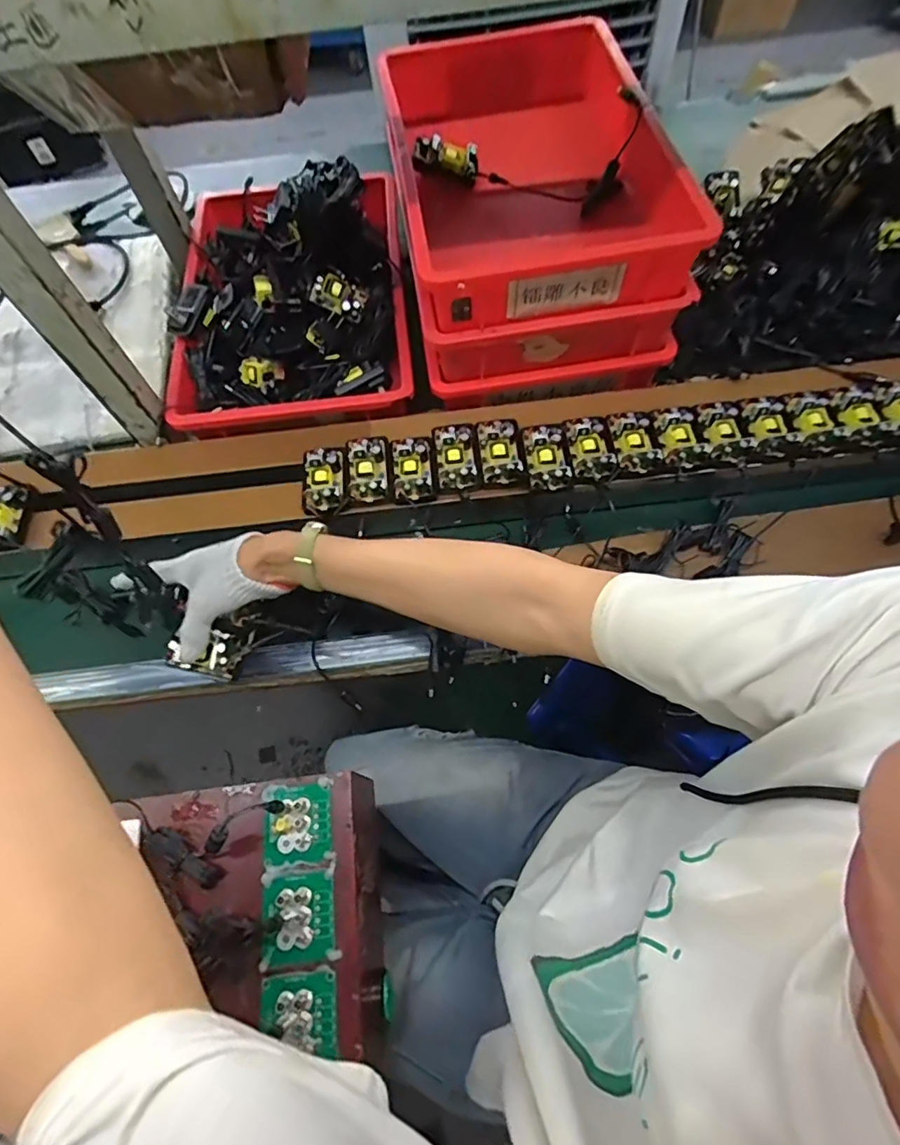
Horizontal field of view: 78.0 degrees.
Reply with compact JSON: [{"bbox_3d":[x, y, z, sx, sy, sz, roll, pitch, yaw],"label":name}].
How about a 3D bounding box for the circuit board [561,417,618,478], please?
[{"bbox_3d":[0.153,-0.139,0.609,0.044,0.020,0.072,-13,65,-2],"label":"circuit board"}]

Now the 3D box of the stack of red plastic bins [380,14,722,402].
[{"bbox_3d":[0.087,-0.464,0.670,0.280,0.166,0.467,-9,65,-1],"label":"stack of red plastic bins"}]

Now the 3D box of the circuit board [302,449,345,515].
[{"bbox_3d":[-0.139,-0.106,0.612,0.045,0.016,0.082,-5,65,1],"label":"circuit board"}]

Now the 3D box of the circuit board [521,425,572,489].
[{"bbox_3d":[0.105,-0.131,0.607,0.046,0.022,0.076,-6,65,1],"label":"circuit board"}]

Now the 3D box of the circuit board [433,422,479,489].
[{"bbox_3d":[0.005,-0.133,0.617,0.046,0.019,0.084,-4,65,1],"label":"circuit board"}]

